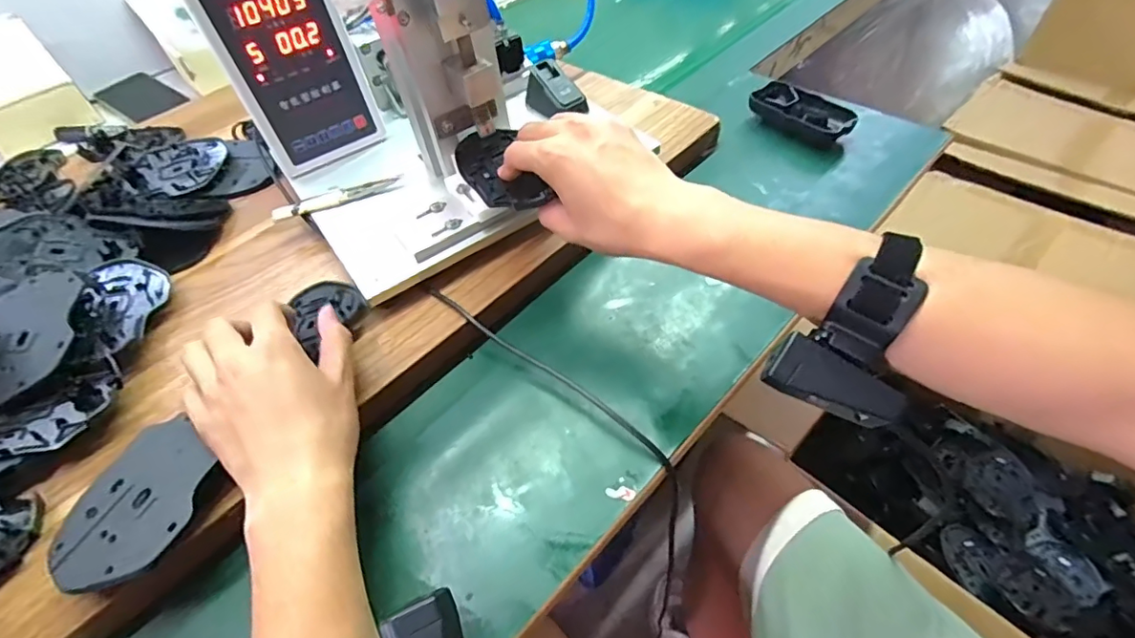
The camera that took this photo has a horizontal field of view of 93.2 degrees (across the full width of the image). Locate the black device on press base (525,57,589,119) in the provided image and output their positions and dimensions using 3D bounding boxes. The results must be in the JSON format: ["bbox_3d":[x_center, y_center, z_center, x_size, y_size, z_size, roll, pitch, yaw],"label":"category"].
[{"bbox_3d":[-0.014,-0.236,0.554,0.059,0.040,0.035,36,63,29],"label":"black device on press base"}]

